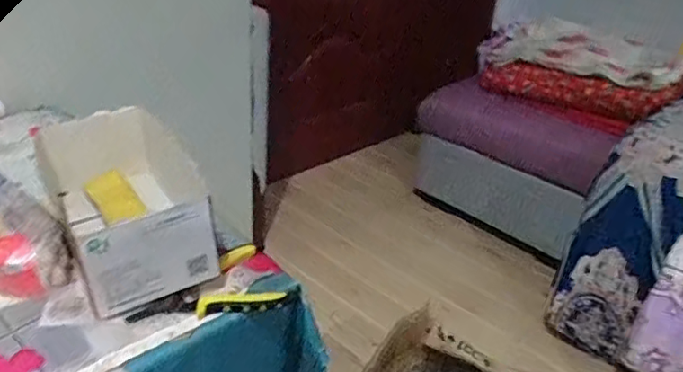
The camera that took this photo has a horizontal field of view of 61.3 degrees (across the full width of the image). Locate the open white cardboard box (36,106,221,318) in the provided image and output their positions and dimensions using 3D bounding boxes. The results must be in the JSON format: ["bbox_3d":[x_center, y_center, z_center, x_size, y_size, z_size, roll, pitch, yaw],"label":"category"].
[{"bbox_3d":[-0.240,0.017,0.630,0.125,0.101,0.256,-13,35,-29],"label":"open white cardboard box"}]

